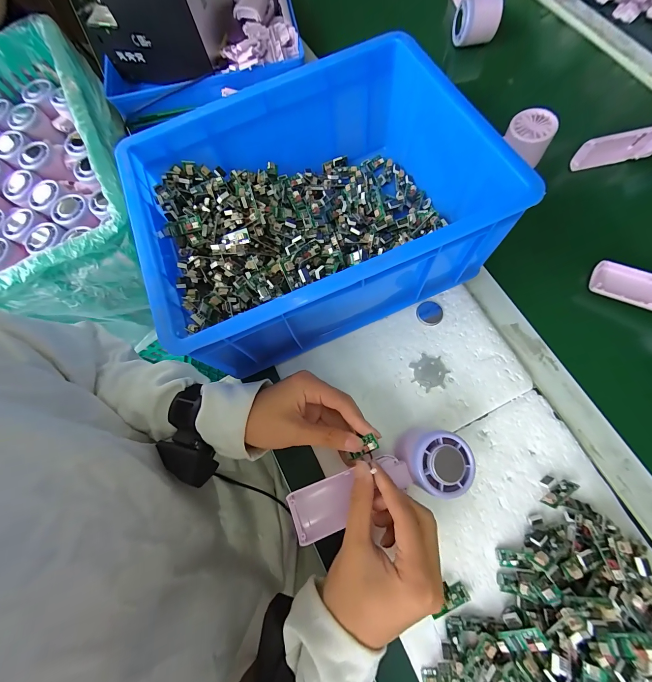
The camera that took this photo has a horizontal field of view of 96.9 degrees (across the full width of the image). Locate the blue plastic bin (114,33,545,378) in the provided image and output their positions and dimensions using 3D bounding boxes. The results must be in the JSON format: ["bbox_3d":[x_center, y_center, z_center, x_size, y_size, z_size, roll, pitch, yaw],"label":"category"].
[{"bbox_3d":[-0.011,-0.145,0.322,0.339,0.125,0.259,-24,75,-3],"label":"blue plastic bin"}]

